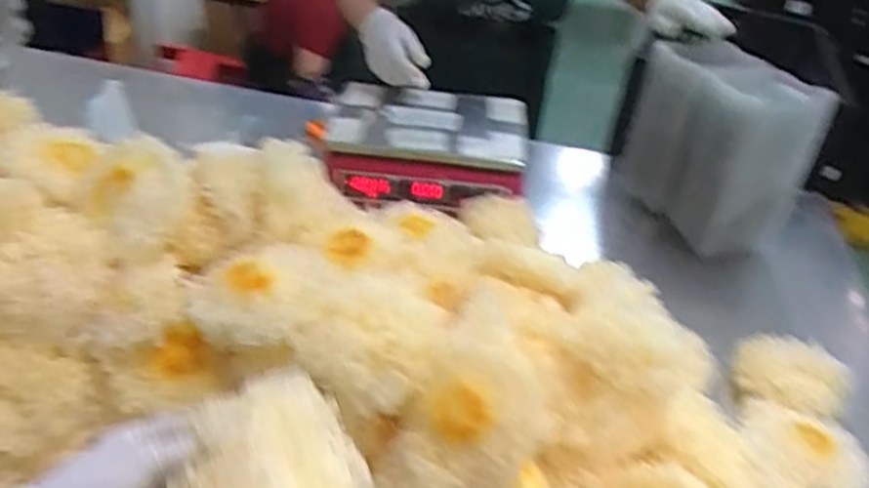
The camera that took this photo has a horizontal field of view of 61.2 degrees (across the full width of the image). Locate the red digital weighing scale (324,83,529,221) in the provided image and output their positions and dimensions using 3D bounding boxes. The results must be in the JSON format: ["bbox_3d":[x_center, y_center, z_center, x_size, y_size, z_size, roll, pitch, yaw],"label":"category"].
[{"bbox_3d":[-0.016,-0.147,1.100,0.314,0.083,0.254,1,34,-9],"label":"red digital weighing scale"}]

